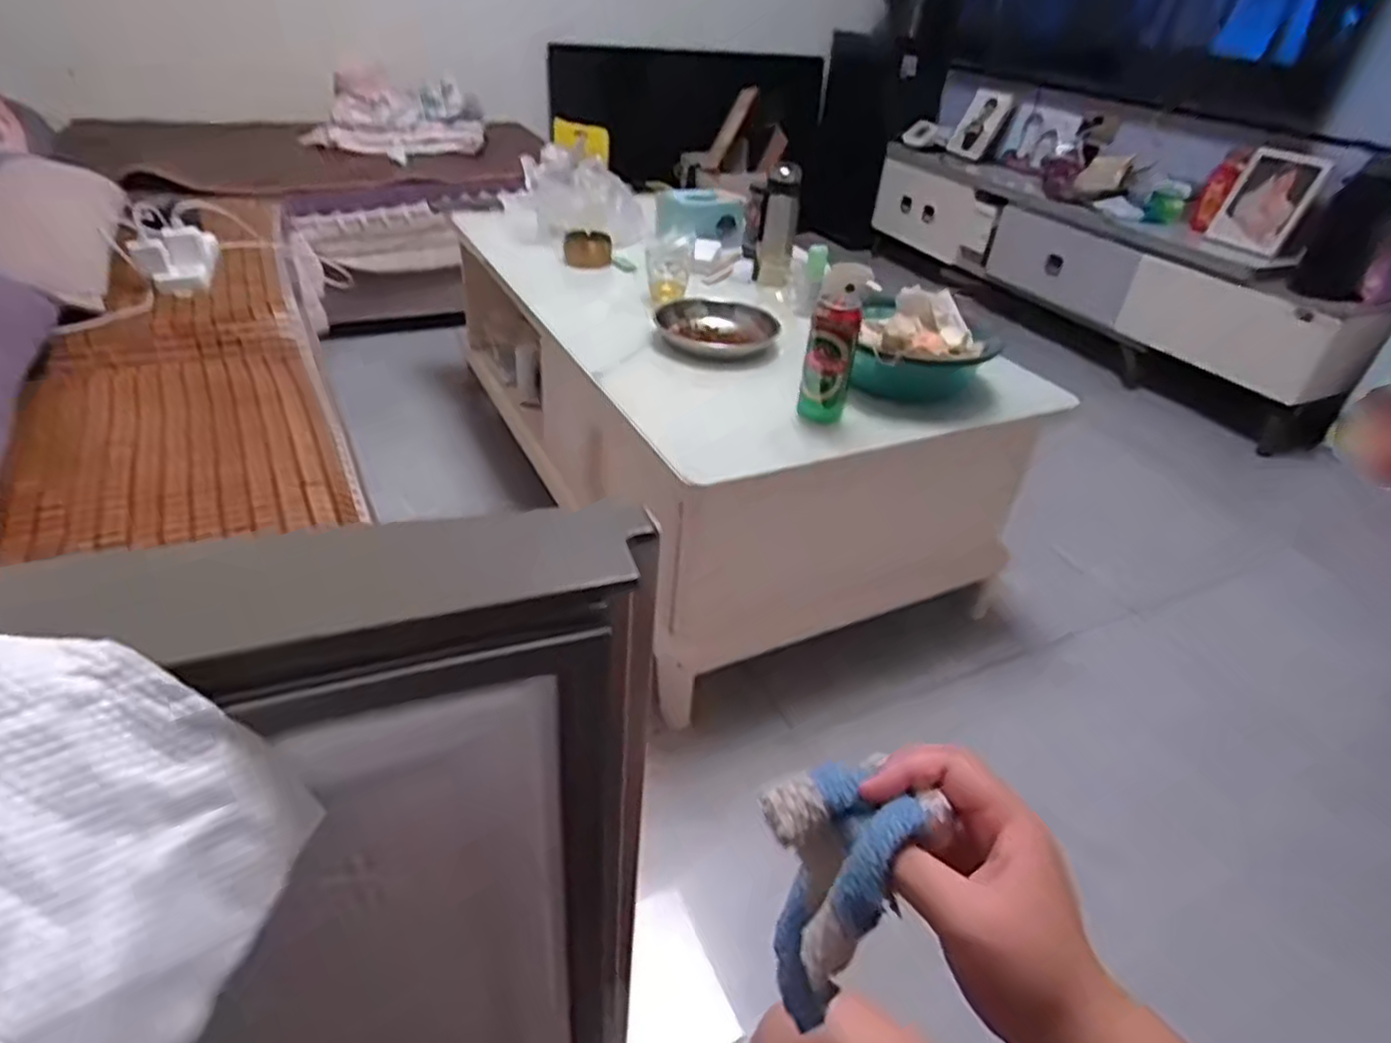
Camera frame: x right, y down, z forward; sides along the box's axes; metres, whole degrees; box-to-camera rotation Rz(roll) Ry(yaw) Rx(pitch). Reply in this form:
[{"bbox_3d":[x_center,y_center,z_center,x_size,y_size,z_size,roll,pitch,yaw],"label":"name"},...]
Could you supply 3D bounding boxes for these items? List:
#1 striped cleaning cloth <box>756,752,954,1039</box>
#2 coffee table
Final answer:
[{"bbox_3d":[0.057,0.149,0.331,0.076,0.068,0.066,-24,45,-35],"label":"striped cleaning cloth"},{"bbox_3d":[-0.015,-0.296,1.482,0.601,0.381,1.121,-14,40,-25],"label":"coffee table"}]

